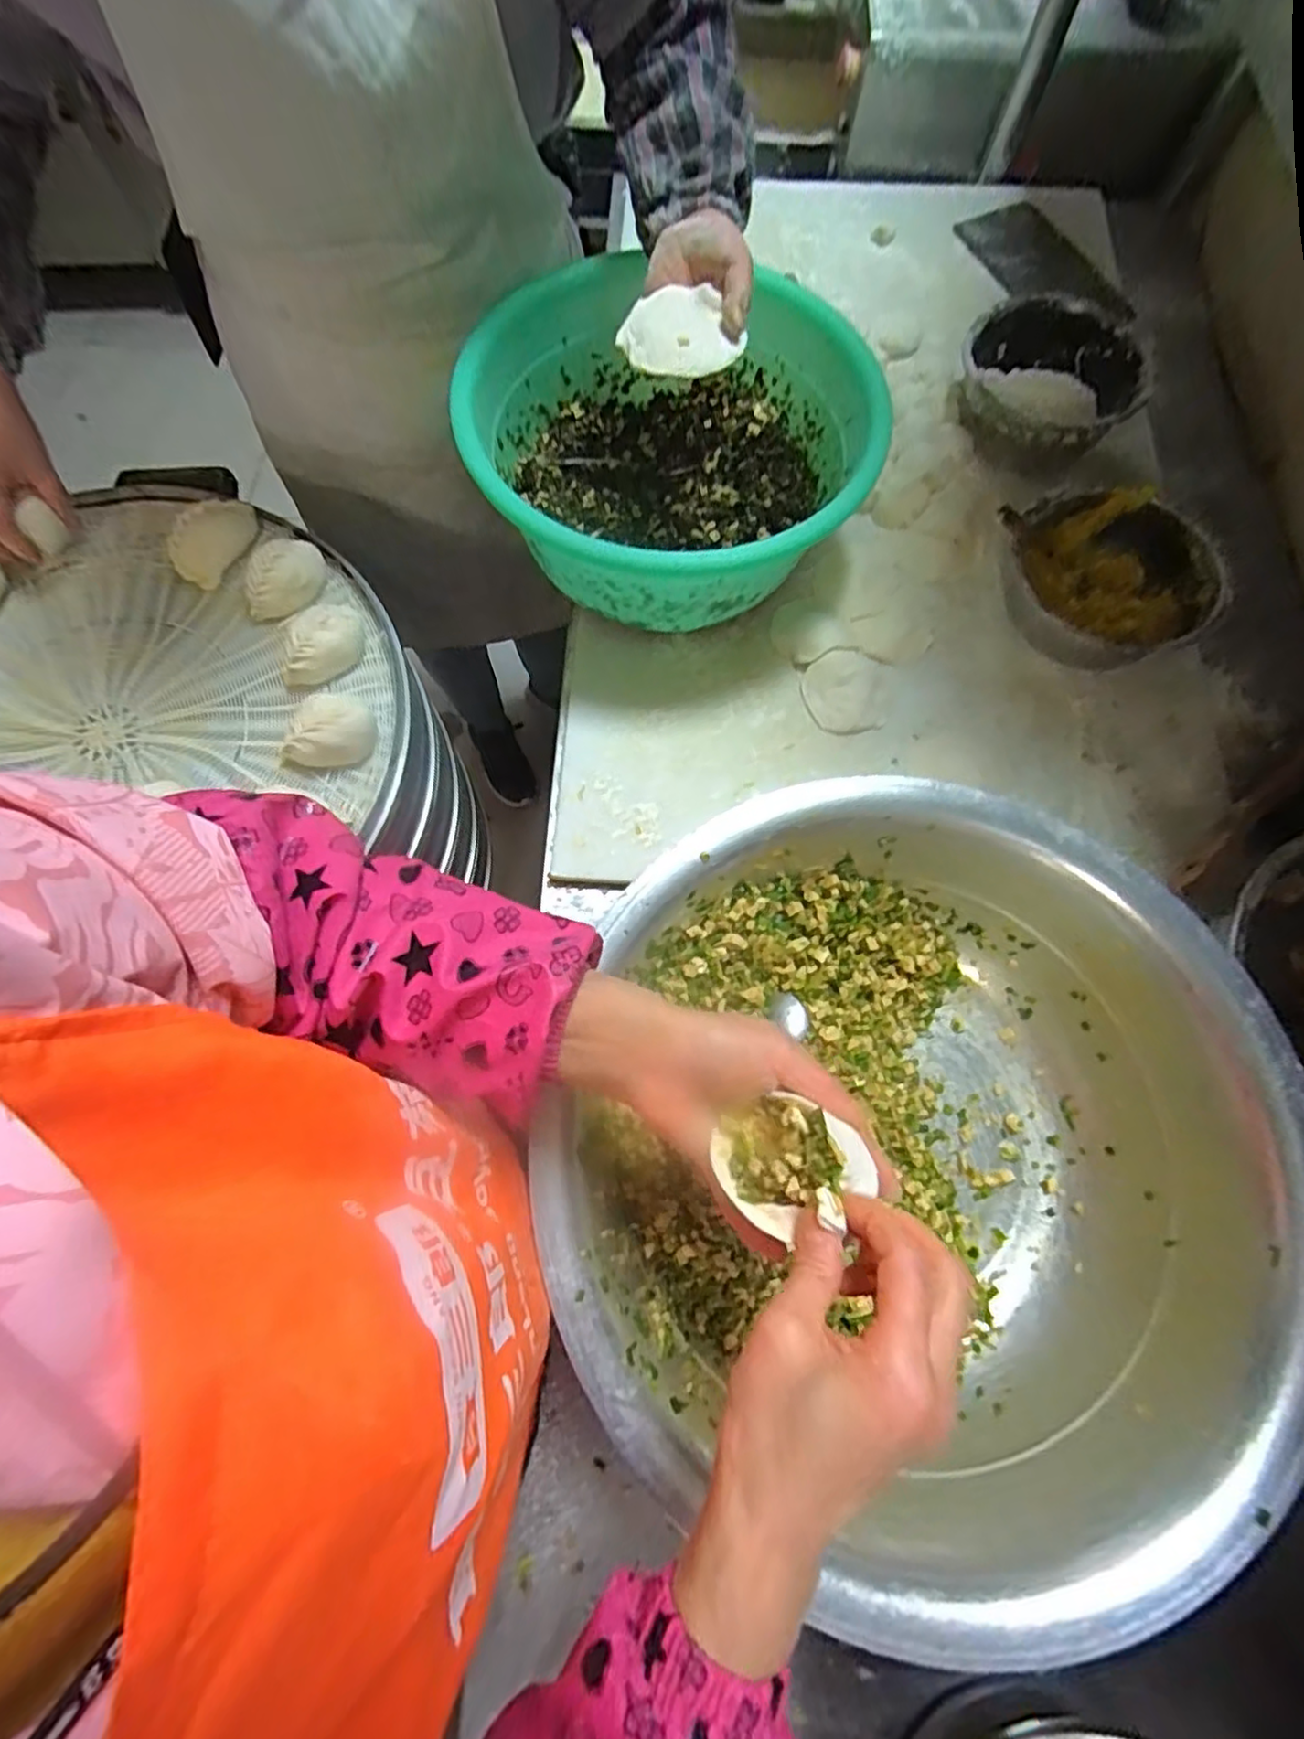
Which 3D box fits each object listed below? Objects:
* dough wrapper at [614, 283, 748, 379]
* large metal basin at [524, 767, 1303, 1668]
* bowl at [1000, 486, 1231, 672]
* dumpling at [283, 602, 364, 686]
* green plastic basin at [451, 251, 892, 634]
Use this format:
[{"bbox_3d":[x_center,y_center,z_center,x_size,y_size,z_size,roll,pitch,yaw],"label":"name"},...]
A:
[{"bbox_3d":[0.017,-0.415,0.518,0.087,0.020,0.092,-26,72,-17],"label":"dough wrapper"},{"bbox_3d":[0.174,0.186,0.482,0.466,0.149,0.461,0,72,-1],"label":"large metal basin"},{"bbox_3d":[0.427,-0.277,0.655,0.202,0.079,0.168,32,74,9],"label":"bowl"},{"bbox_3d":[-0.312,-0.208,0.640,0.091,0.052,0.054,-36,76,-12],"label":"dumpling"},{"bbox_3d":[0.019,-0.388,0.659,0.362,0.180,0.341,0,72,-1],"label":"green plastic basin"}]

